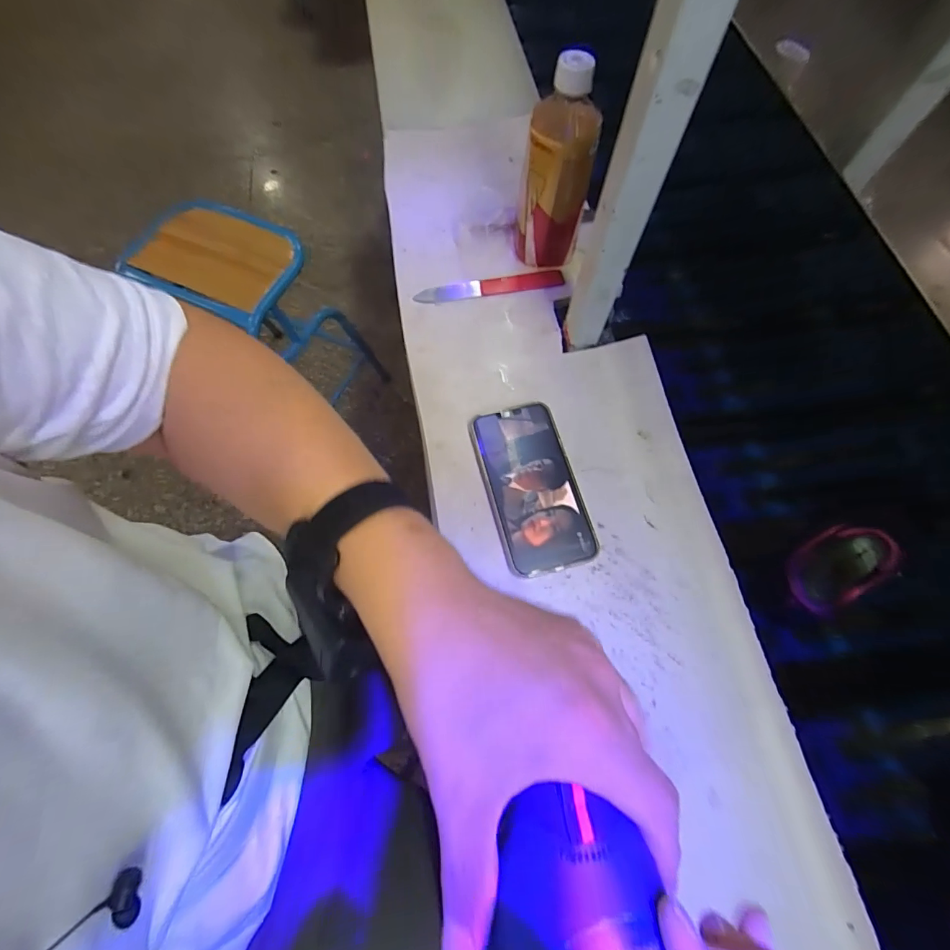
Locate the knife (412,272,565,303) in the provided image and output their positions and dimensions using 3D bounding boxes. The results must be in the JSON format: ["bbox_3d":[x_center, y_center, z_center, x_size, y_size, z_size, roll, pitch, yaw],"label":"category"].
[{"bbox_3d":[0.017,-0.214,0.516,0.167,0.006,0.025,-9,69,-3],"label":"knife"}]

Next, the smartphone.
[{"bbox_3d":[0.054,0.011,0.424,0.082,0.013,0.159,-14,70,-5],"label":"smartphone"}]

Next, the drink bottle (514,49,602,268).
[{"bbox_3d":[0.080,-0.294,0.451,0.066,0.178,0.059,11,70,4],"label":"drink bottle"}]

